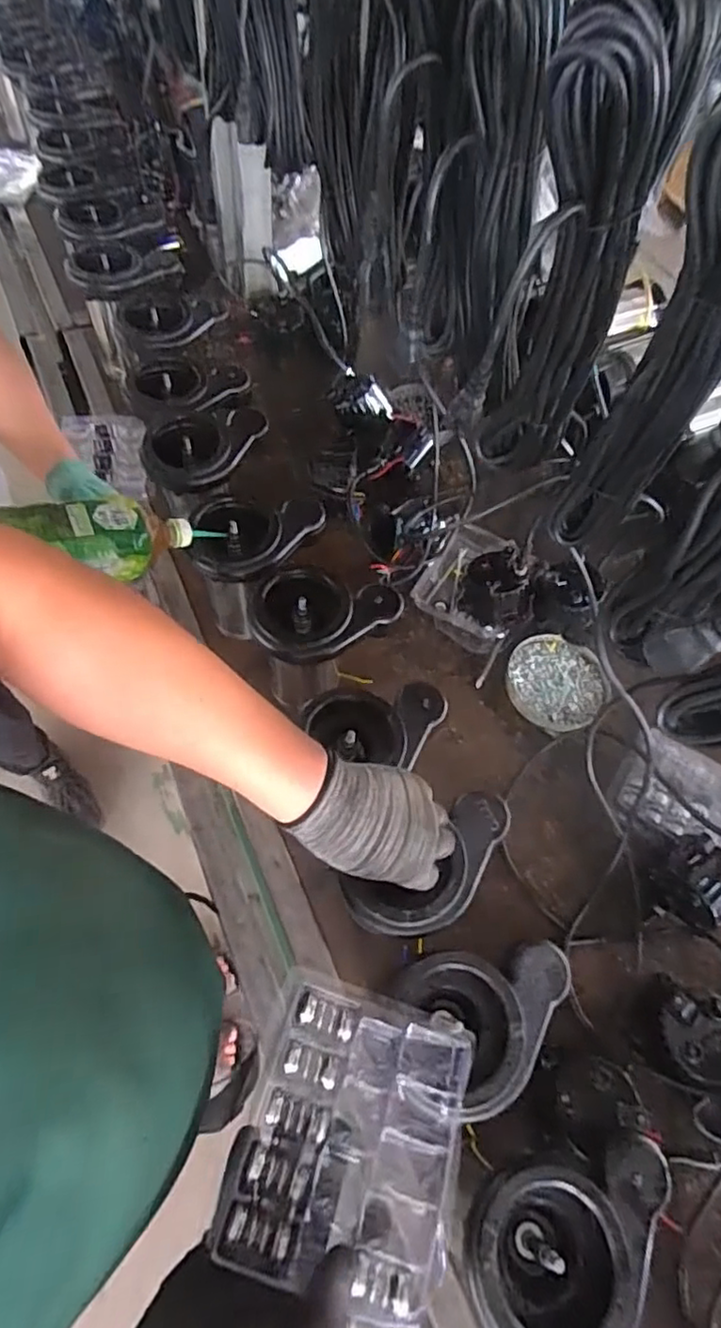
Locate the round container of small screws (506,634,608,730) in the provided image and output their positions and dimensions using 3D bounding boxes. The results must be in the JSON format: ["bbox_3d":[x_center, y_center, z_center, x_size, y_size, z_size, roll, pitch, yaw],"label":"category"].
[{"bbox_3d":[0.276,0.027,0.883,0.137,0.022,0.138,2,60,-3],"label":"round container of small screws"}]

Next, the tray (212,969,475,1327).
[{"bbox_3d":[-0.003,0.308,0.413,0.133,0.027,0.159,15,60,5],"label":"tray"}]

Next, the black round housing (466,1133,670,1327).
[{"bbox_3d":[0.158,0.432,0.460,0.158,0.056,0.114,-7,60,-8],"label":"black round housing"}]

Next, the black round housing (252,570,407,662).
[{"bbox_3d":[-0.039,-0.061,0.709,0.165,0.037,0.114,-13,61,-11],"label":"black round housing"}]

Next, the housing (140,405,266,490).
[{"bbox_3d":[-0.200,-0.281,0.820,0.157,0.037,0.116,-11,61,-10],"label":"housing"}]

